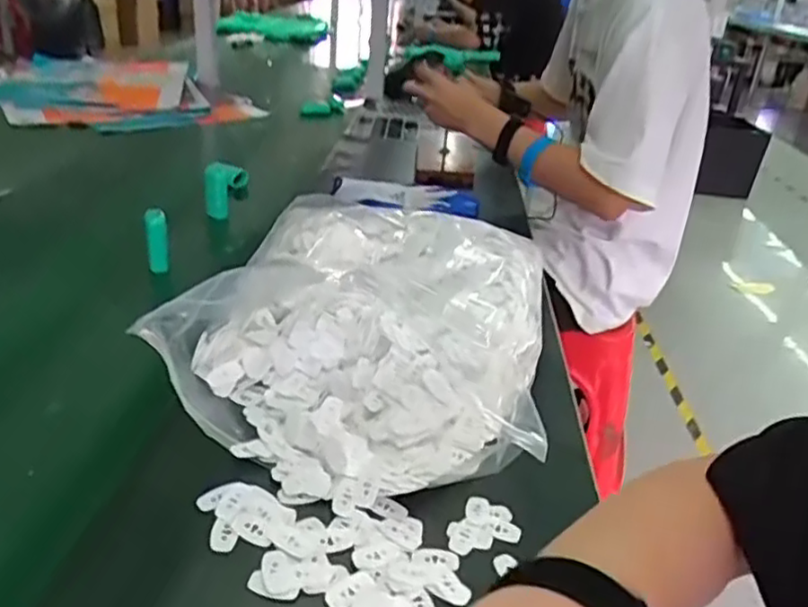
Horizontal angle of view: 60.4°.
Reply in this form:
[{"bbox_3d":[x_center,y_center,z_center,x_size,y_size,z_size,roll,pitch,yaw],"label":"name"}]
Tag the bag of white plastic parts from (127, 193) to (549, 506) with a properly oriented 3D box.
[{"bbox_3d":[-0.031,0.017,0.652,0.320,0.087,0.390,11,26,6],"label":"bag of white plastic parts"}]

